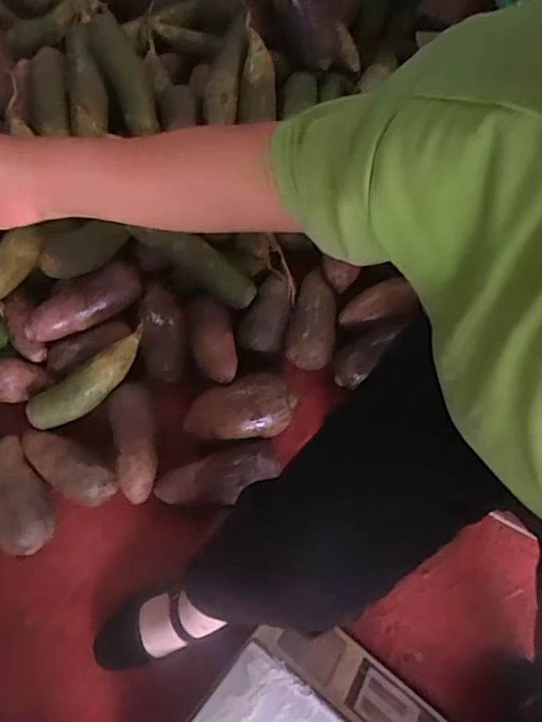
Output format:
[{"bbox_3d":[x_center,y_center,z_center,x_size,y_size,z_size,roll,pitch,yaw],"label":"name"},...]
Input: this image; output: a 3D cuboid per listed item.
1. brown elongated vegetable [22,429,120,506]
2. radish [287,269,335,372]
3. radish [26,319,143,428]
[{"bbox_3d":[-0.287,0.153,0.799,0.150,0.052,0.065,28,74,8],"label":"brown elongated vegetable"},{"bbox_3d":[0.064,-0.063,0.839,0.069,0.059,0.146,6,90,1],"label":"radish"},{"bbox_3d":[-0.256,0.029,0.803,0.200,0.041,0.060,-36,76,-11],"label":"radish"}]

